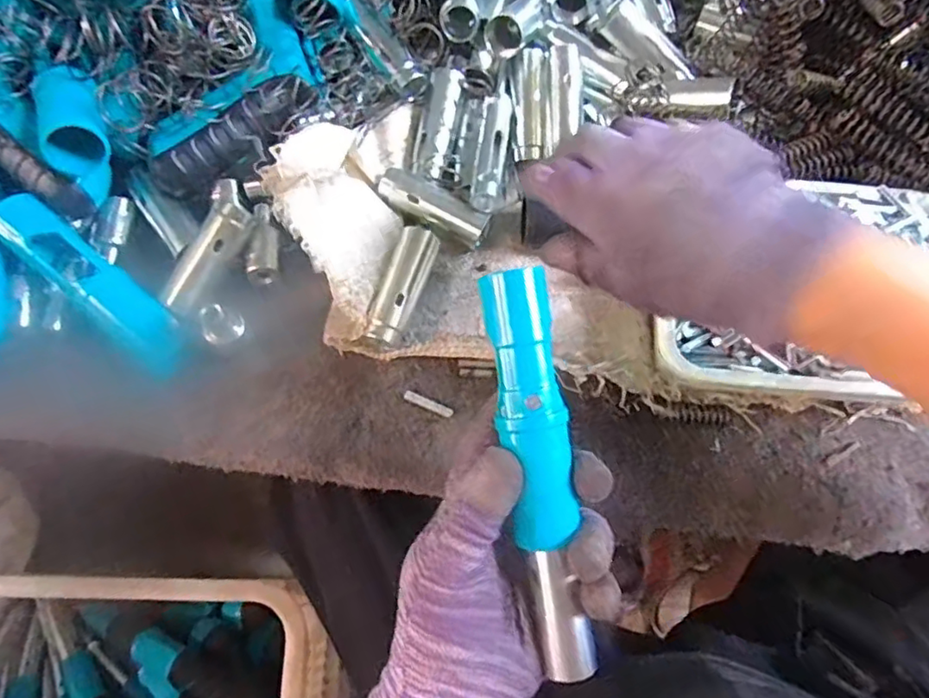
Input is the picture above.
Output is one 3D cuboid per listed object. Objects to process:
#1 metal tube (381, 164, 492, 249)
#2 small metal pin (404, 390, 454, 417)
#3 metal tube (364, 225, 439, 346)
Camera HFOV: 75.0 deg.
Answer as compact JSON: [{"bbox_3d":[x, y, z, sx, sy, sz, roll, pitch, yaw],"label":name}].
[{"bbox_3d":[-0.018,-0.088,0.372,0.070,0.018,0.025,29,72,9],"label":"metal tube"},{"bbox_3d":[-0.020,0.030,0.340,0.029,0.004,0.005,23,71,7],"label":"small metal pin"},{"bbox_3d":[-0.036,-0.036,0.347,0.022,0.017,0.070,18,71,5],"label":"metal tube"}]

